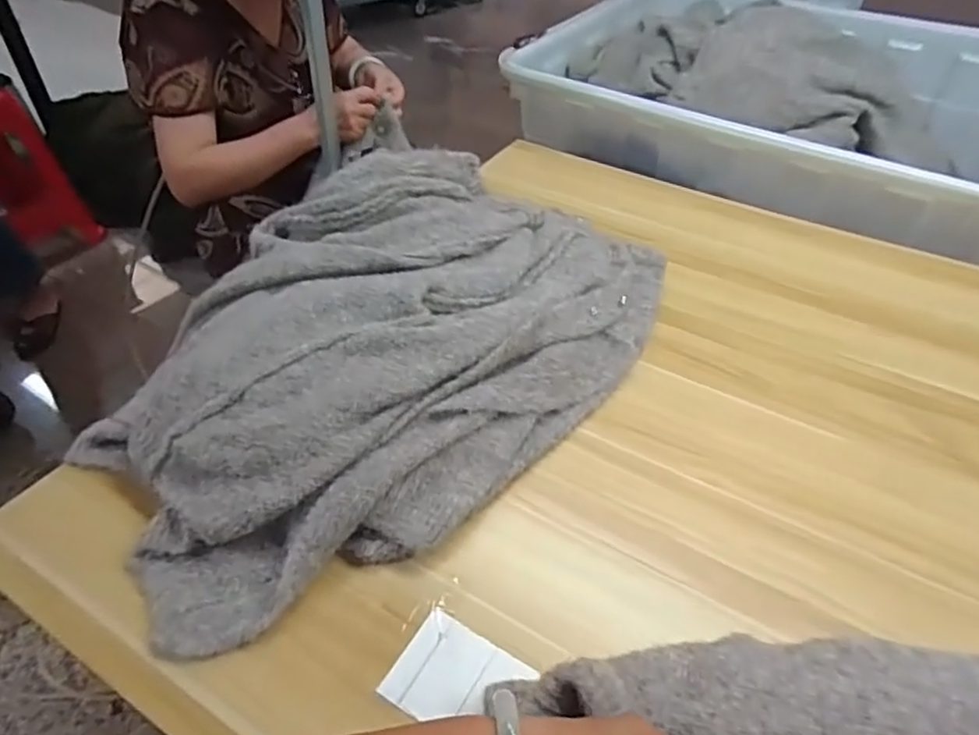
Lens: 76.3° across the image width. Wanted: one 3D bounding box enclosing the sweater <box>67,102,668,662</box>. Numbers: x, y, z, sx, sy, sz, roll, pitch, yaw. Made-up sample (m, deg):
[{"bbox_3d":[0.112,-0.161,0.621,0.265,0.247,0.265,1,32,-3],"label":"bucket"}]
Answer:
[{"bbox_3d":[-0.089,-0.060,0.672,0.404,0.135,0.679,34,52,29],"label":"sweater"}]

